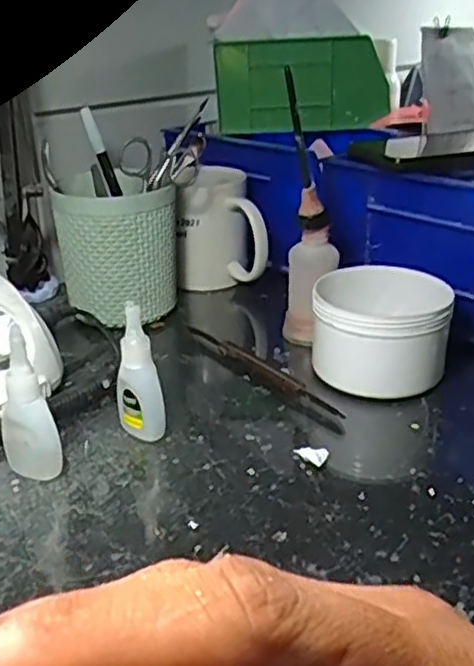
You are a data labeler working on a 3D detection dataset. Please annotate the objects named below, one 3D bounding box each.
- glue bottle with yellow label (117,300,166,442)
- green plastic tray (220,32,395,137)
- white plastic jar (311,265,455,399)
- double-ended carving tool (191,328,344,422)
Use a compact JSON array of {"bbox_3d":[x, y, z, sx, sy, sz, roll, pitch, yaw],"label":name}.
[{"bbox_3d":[-0.058,0.025,0.419,0.018,0.085,0.022,-19,31,-34],"label":"glue bottle with yellow label"},{"bbox_3d":[0.060,-0.231,0.665,0.156,0.082,0.015,0,22,4],"label":"green plastic tray"},{"bbox_3d":[0.098,-0.001,0.487,0.088,0.065,0.076,6,26,13],"label":"white plastic jar"},{"bbox_3d":[0.015,0.024,0.501,0.012,0.013,0.156,-19,31,-33],"label":"double-ended carving tool"}]

